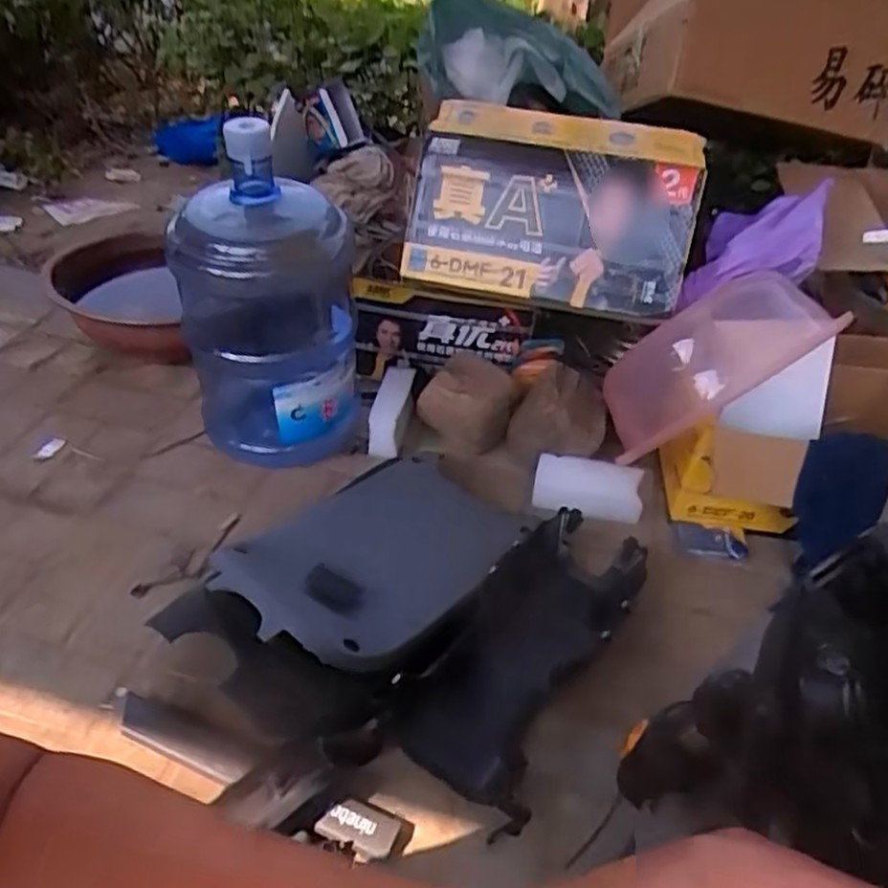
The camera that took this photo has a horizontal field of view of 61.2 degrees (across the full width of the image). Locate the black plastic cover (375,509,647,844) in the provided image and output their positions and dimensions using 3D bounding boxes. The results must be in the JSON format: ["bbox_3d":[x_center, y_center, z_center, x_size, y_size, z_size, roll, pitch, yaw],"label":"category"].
[{"bbox_3d":[0.110,0.235,0.910,0.177,0.062,0.408,27,44,25],"label":"black plastic cover"}]

